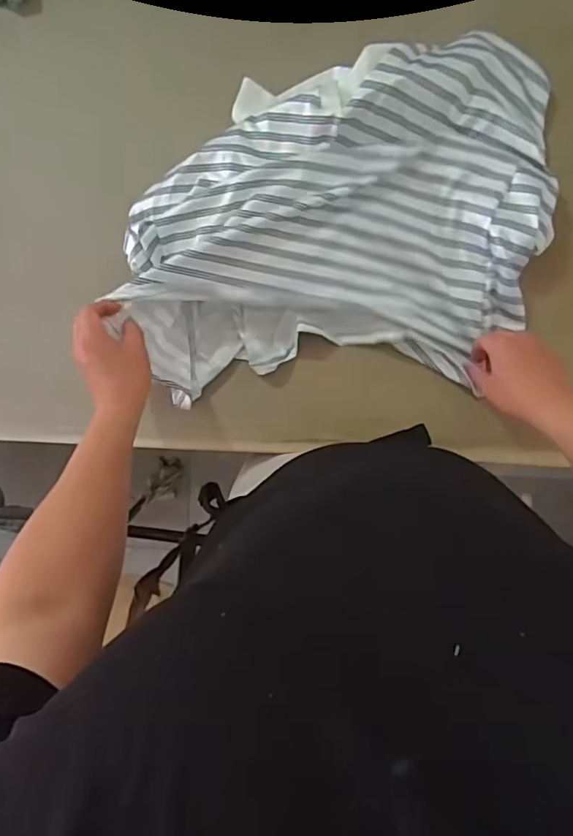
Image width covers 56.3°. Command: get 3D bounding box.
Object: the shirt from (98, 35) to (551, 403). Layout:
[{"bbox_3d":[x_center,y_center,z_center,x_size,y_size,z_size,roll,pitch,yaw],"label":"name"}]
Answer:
[{"bbox_3d":[0.057,-0.236,0.652,0.489,0.069,0.382,-1,93,5],"label":"shirt"}]

